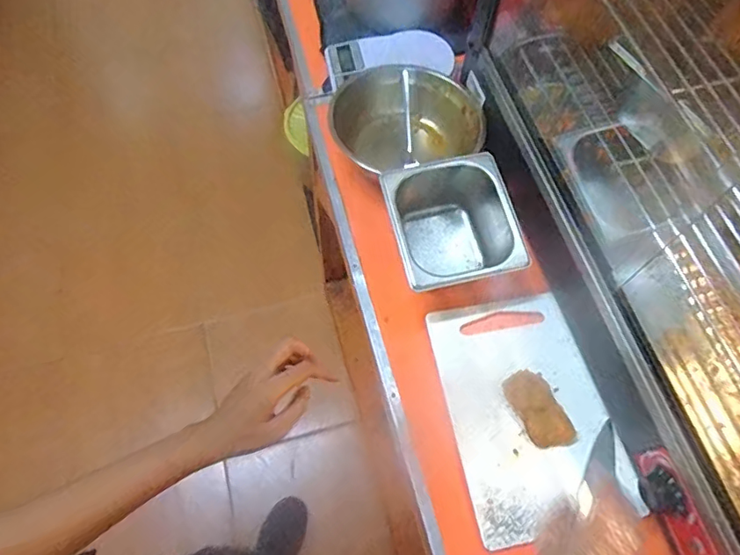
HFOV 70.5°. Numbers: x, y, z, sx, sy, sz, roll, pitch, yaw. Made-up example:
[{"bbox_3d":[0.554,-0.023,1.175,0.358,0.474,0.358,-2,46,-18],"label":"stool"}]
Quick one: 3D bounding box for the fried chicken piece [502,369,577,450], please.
[{"bbox_3d":[0.212,0.168,0.659,0.048,0.033,0.102,-30,68,-14],"label":"fried chicken piece"}]

